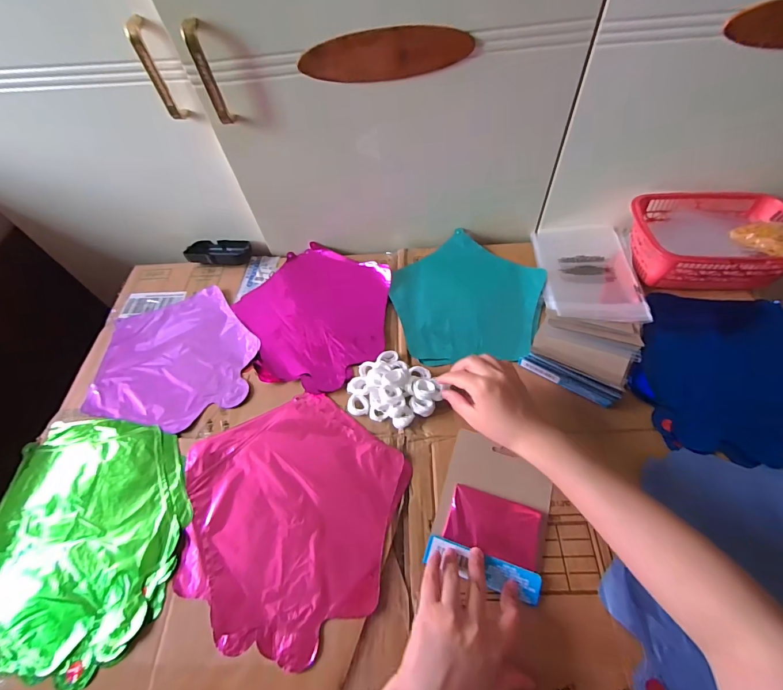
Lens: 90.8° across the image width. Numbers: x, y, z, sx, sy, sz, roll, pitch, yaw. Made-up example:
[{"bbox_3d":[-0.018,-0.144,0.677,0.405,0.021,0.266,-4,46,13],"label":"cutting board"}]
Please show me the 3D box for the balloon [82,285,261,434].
[{"bbox_3d":[-0.311,0.021,0.559,0.223,0.015,0.223,-21,57,-9],"label":"balloon"}]

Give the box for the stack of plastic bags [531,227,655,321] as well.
[{"bbox_3d":[0.295,-0.116,0.582,0.136,0.015,0.196,2,56,6],"label":"stack of plastic bags"}]

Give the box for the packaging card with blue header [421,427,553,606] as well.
[{"bbox_3d":[0.113,0.178,0.424,0.114,0.016,0.142,15,59,14],"label":"packaging card with blue header"}]

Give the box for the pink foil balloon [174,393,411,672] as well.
[{"bbox_3d":[-0.116,0.180,0.437,0.253,0.011,0.241,31,64,23],"label":"pink foil balloon"}]

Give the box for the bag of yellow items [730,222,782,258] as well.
[{"bbox_3d":[0.517,-0.135,0.508,0.053,0.023,0.115,-39,44,-20],"label":"bag of yellow items"}]

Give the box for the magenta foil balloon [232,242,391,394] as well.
[{"bbox_3d":[-0.116,-0.052,0.581,0.237,0.015,0.232,-2,56,3],"label":"magenta foil balloon"}]

